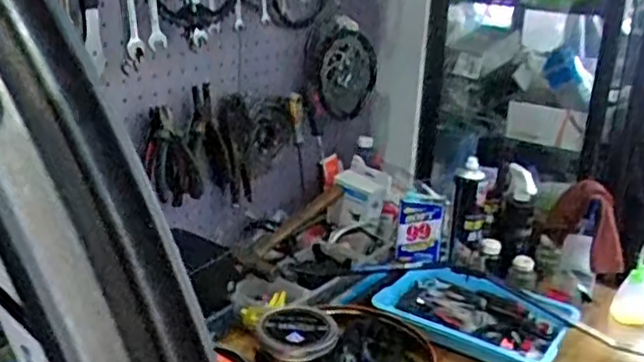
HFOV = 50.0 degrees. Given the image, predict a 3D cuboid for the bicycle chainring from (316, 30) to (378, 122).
[{"bbox_3d":[0.050,-0.205,1.356,0.146,0.159,0.023,-48,42,-5],"label":"bicycle chainring"}]

